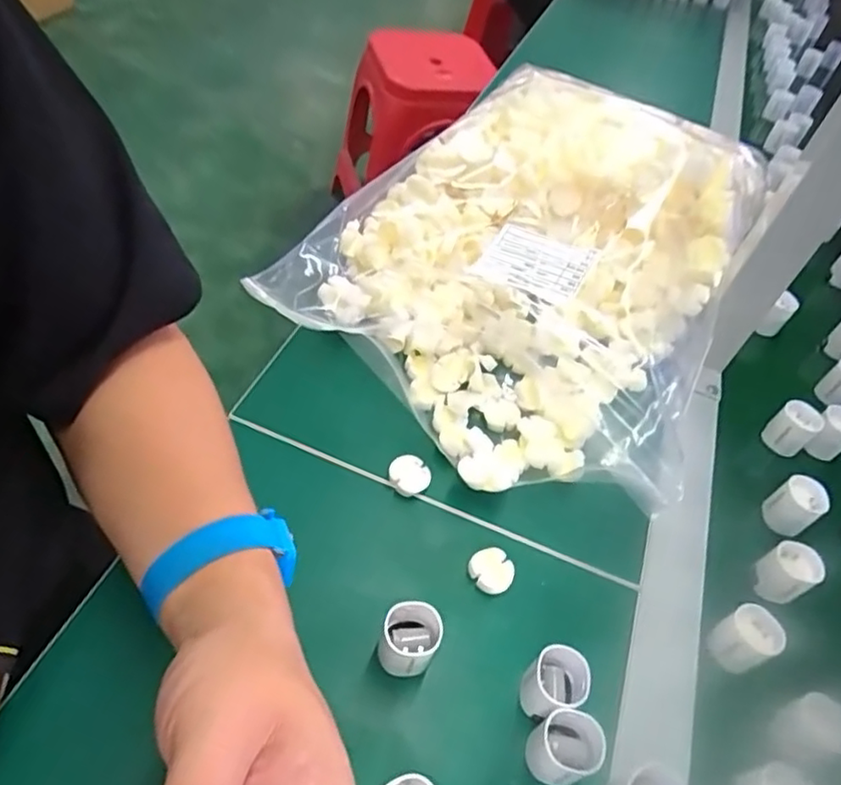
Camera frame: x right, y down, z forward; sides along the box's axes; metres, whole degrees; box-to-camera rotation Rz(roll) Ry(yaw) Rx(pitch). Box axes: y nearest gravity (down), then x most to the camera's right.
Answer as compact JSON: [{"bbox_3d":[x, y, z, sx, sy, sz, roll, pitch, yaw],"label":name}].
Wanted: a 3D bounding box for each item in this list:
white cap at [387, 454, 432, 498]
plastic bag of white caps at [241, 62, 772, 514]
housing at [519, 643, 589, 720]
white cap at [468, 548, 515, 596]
[{"bbox_3d":[-0.007,0.056,0.431,0.028,0.011,0.026,3,47,-3],"label":"white cap"},{"bbox_3d":[0.105,-0.109,0.522,0.285,0.122,0.377,29,51,20],"label":"plastic bag of white caps"},{"bbox_3d":[0.072,0.158,0.346,0.030,0.034,0.032,3,47,-3],"label":"housing"},{"bbox_3d":[0.043,0.110,0.396,0.025,0.010,0.026,3,47,-3],"label":"white cap"}]

